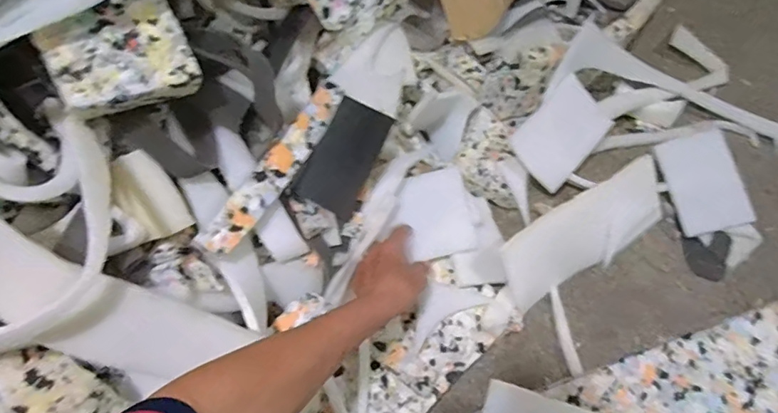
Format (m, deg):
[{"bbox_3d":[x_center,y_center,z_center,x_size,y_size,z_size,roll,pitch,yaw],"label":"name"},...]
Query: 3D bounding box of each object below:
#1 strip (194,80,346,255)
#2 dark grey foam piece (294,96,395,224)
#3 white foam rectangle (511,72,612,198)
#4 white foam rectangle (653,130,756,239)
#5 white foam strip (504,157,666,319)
[{"bbox_3d":[-0.121,-0.049,0.551,0.036,0.025,0.239,25,65,11],"label":"strip"},{"bbox_3d":[-0.052,-0.058,0.599,0.072,0.026,0.130,27,98,8],"label":"dark grey foam piece"},{"bbox_3d":[0.255,-0.106,0.738,0.103,0.014,0.141,42,93,-4],"label":"white foam rectangle"},{"bbox_3d":[0.474,-0.036,0.750,0.108,0.012,0.148,-18,81,-1],"label":"white foam rectangle"},{"bbox_3d":[0.279,0.038,0.701,0.271,0.026,0.110,-29,108,-9],"label":"white foam strip"}]

